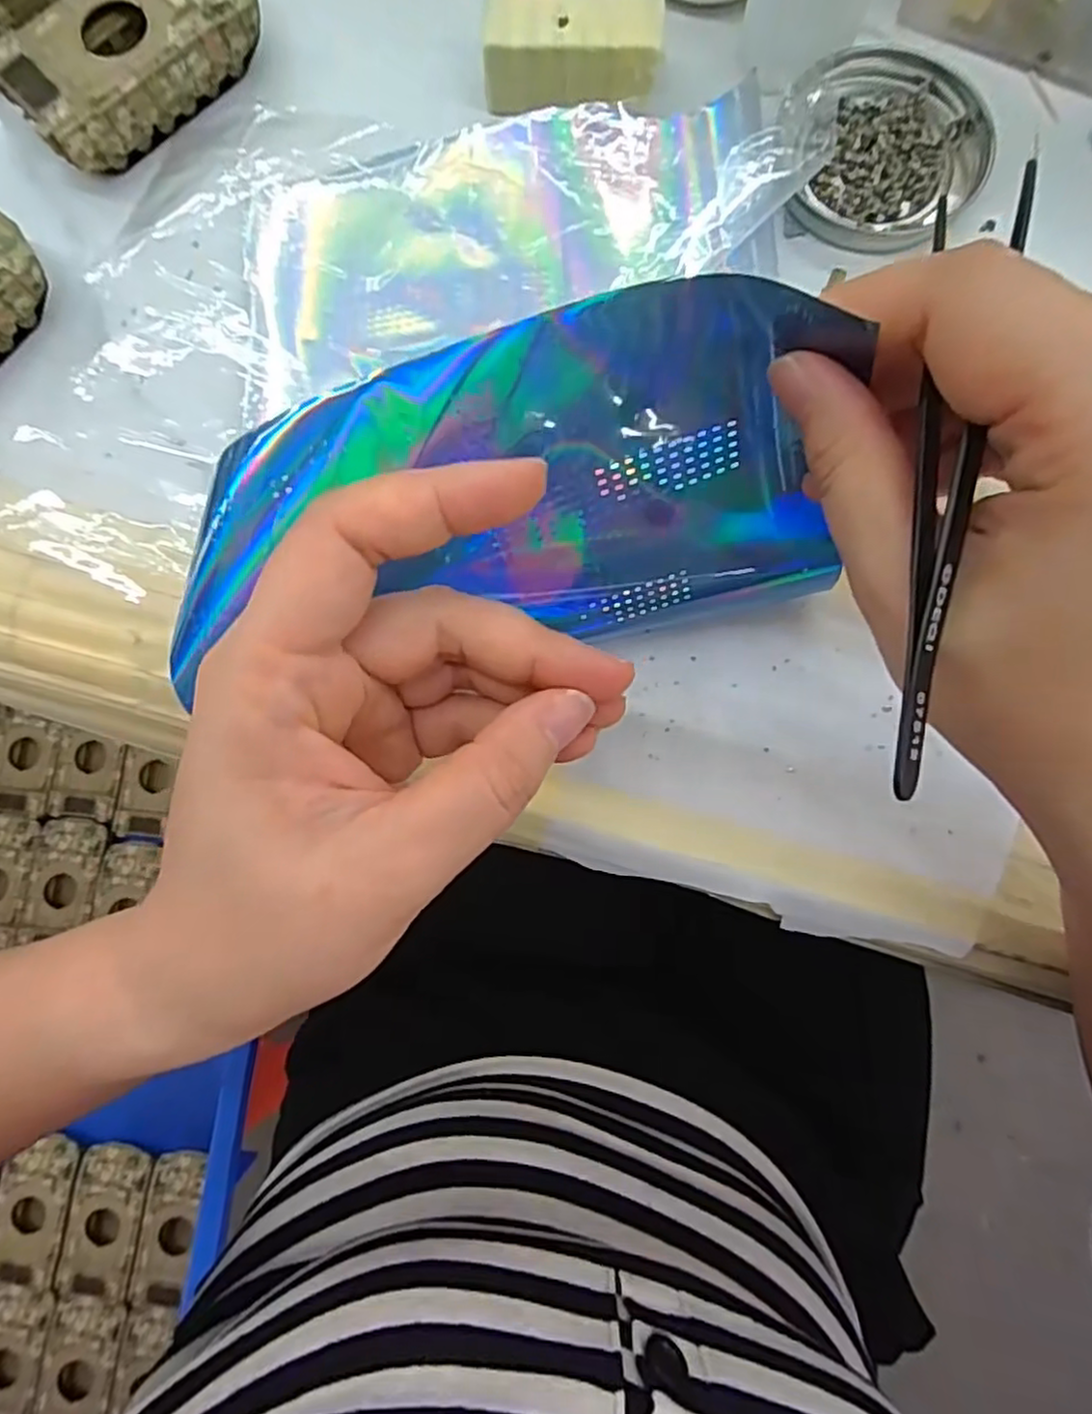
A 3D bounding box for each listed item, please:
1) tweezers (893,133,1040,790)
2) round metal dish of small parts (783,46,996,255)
[{"bbox_3d":[0.076,-0.042,0.131,0.016,0.007,0.119,7,95,-1],"label":"tweezers"},{"bbox_3d":[0.129,-0.215,0.257,0.073,0.011,0.081,-5,82,0],"label":"round metal dish of small parts"}]

